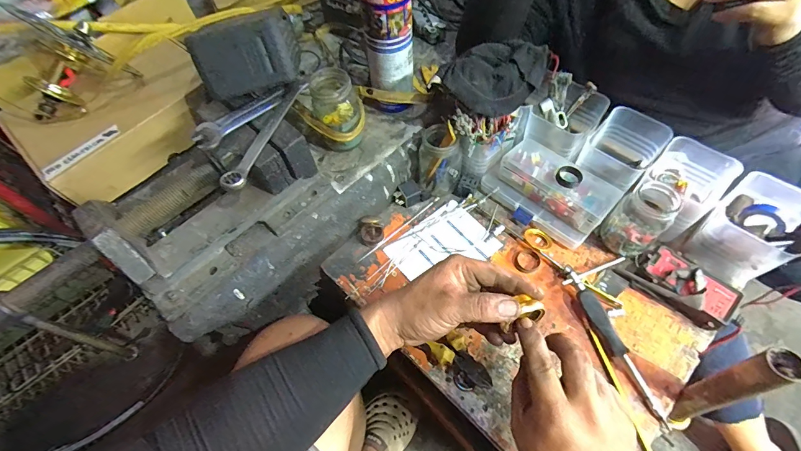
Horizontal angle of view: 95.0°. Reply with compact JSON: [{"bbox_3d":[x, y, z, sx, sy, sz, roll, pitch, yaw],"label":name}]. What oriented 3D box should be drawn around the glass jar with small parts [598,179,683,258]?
[{"bbox_3d":[0.317,-0.006,0.486,0.059,0.096,0.062,-2,60,3],"label":"glass jar with small parts"}]

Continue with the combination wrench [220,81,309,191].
[{"bbox_3d":[-0.166,-0.117,0.453,0.026,0.015,0.188,13,61,11],"label":"combination wrench"}]

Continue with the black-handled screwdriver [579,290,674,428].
[{"bbox_3d":[0.264,0.155,0.441,0.018,0.027,0.163,-19,60,-8],"label":"black-handled screwdriver"}]

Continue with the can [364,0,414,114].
[{"bbox_3d":[-0.019,-0.245,0.502,0.067,0.217,0.051,11,61,10],"label":"can"}]

